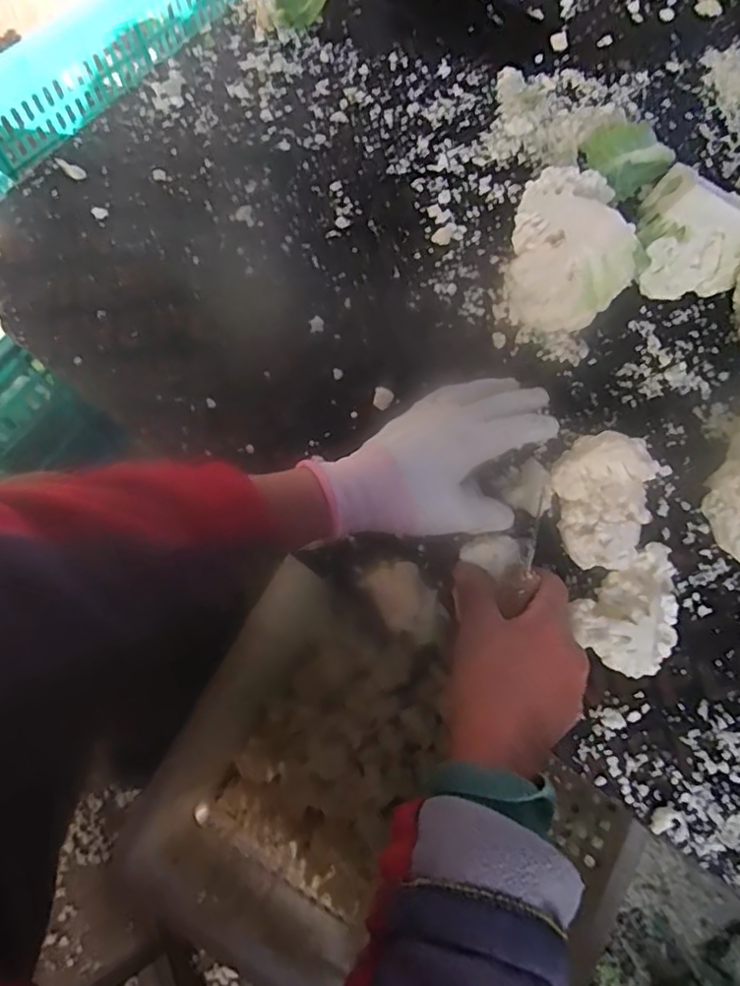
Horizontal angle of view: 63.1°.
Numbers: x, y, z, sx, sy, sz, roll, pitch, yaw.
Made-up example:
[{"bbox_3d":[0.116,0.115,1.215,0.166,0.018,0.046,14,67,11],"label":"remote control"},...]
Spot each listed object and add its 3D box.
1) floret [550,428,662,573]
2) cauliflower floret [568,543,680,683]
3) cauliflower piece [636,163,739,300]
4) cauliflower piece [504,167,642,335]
[{"bbox_3d":[0.162,0.007,0.418,0.058,0.066,0.088,-9,73,-4],"label":"floret"},{"bbox_3d":[0.181,0.086,0.411,0.083,0.041,0.068,-34,76,-11],"label":"cauliflower floret"},{"bbox_3d":[0.244,-0.195,0.471,0.095,0.080,0.067,44,77,11],"label":"cauliflower piece"},{"bbox_3d":[0.155,-0.183,0.467,0.084,0.080,0.120,1,73,-1],"label":"cauliflower piece"}]

